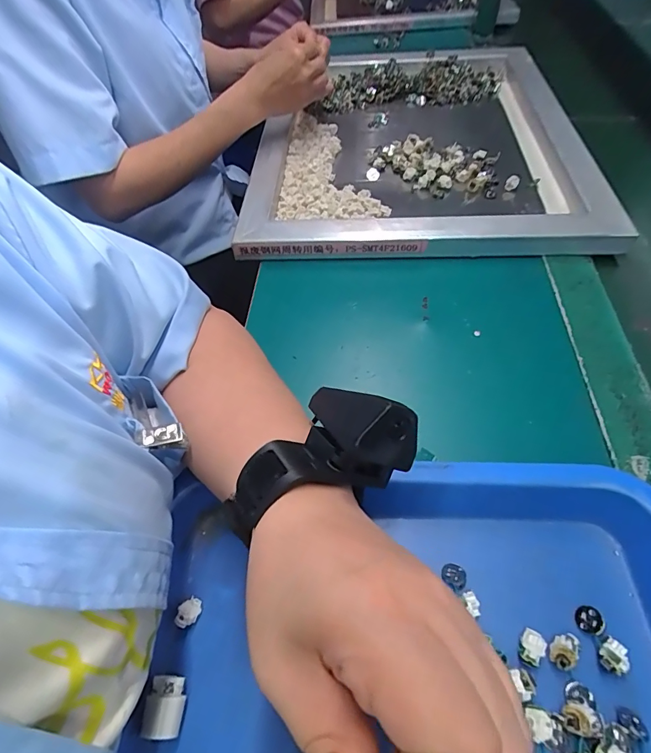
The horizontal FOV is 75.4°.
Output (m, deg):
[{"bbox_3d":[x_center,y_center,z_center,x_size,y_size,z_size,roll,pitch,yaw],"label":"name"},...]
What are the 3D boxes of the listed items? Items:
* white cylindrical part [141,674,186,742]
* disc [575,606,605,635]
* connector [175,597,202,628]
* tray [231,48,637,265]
[{"bbox_3d":[-0.088,0.184,0.234,0.019,0.020,0.029,-1,56,3],"label":"white cylindrical part"},{"bbox_3d":[0.159,0.147,0.253,0.015,0.004,0.015,-17,58,28],"label":"disc"},{"bbox_3d":[-0.087,0.150,0.267,0.012,0.012,0.017,19,59,16],"label":"connector"},{"bbox_3d":[0.123,-0.360,0.607,0.434,0.039,0.558,0,56,4],"label":"tray"}]

